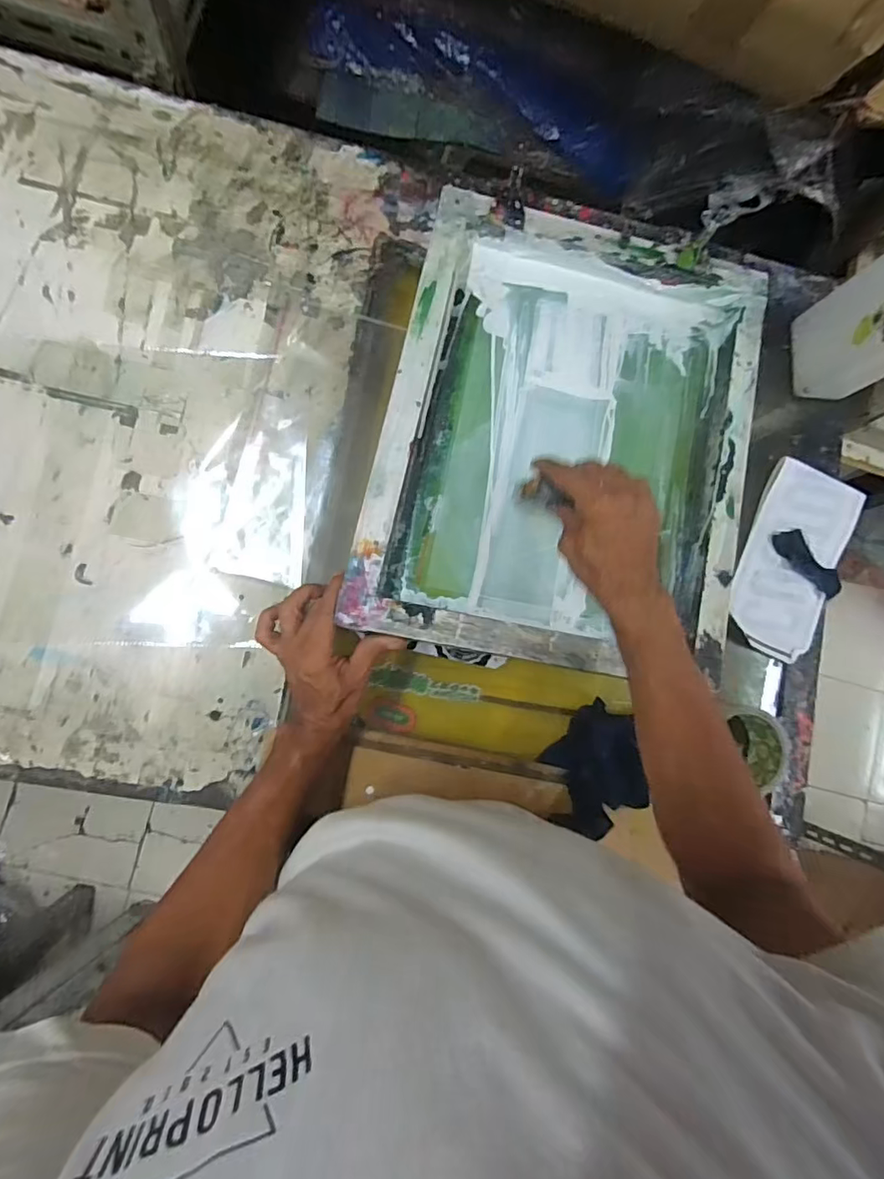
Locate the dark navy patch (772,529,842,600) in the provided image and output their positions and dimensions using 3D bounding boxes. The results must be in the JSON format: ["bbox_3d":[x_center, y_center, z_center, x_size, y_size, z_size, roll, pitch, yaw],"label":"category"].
[{"bbox_3d":[0.412,-0.028,0.601,0.035,0.010,0.095,-42,91,-8],"label":"dark navy patch"}]

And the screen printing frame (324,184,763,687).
[{"bbox_3d":[0.129,-0.153,0.541,0.355,0.042,0.455,13,80,-5],"label":"screen printing frame"}]

